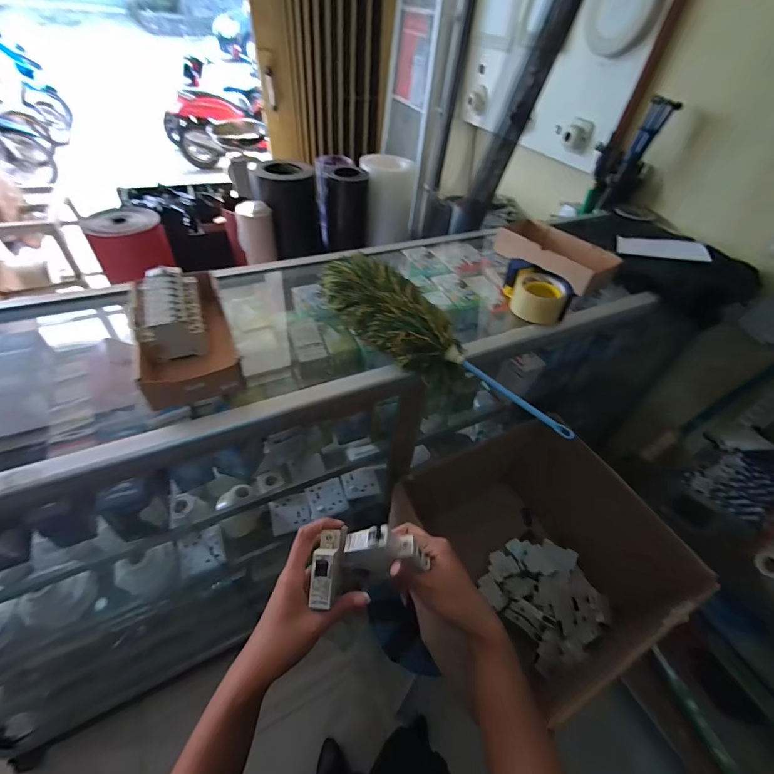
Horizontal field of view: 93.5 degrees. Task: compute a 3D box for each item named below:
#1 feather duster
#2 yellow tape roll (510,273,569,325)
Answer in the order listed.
[{"bbox_3d":[0.067,-0.074,0.552,0.440,0.091,0.105,32,52,22],"label":"feather duster"},{"bbox_3d":[0.288,-0.170,0.691,0.098,0.056,0.098,3,47,-3],"label":"yellow tape roll"}]

